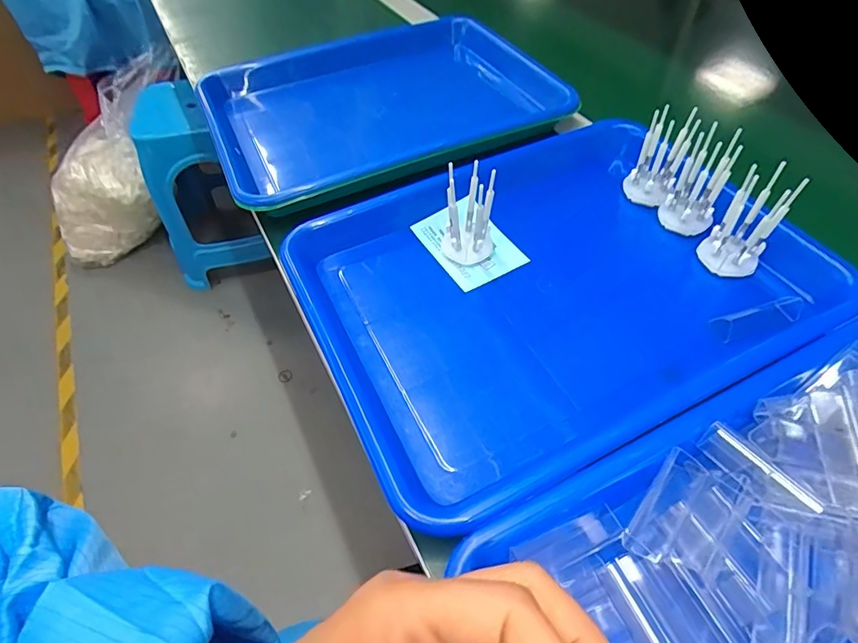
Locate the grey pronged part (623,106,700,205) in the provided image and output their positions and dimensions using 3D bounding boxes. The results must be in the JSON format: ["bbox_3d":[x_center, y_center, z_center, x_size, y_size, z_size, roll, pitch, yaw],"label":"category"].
[{"bbox_3d":[0.181,-0.130,0.375,0.035,0.065,0.034,21,56,18],"label":"grey pronged part"}]

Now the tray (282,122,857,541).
[{"bbox_3d":[0.080,-0.028,0.338,0.311,0.032,0.242,-23,54,-15],"label":"tray"}]

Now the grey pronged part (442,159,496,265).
[{"bbox_3d":[0.029,-0.075,0.346,0.036,0.074,0.032,3,52,5],"label":"grey pronged part"}]

